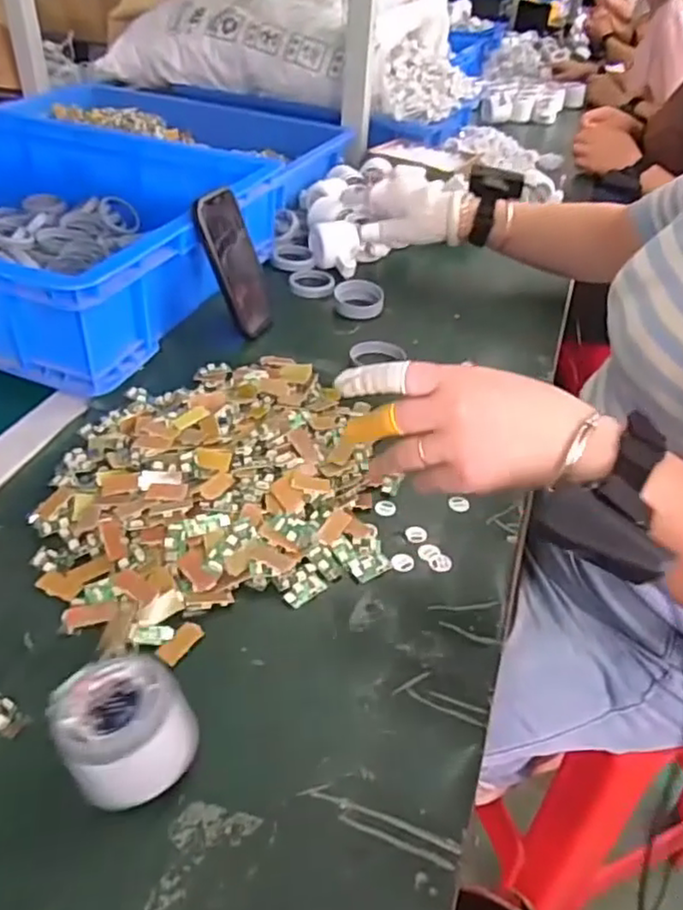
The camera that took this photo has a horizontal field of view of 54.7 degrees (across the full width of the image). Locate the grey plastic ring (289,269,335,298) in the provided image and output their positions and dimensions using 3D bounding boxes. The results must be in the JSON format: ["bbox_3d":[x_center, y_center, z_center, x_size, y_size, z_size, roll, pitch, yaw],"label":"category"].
[{"bbox_3d":[-0.038,-0.220,0.847,0.058,0.015,0.058,3,39,-3],"label":"grey plastic ring"}]

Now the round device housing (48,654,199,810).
[{"bbox_3d":[-0.115,0.150,0.354,0.064,0.059,0.078,-26,49,-33],"label":"round device housing"}]

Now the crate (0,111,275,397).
[{"bbox_3d":[-0.411,-0.283,0.779,0.577,0.122,0.411,16,41,13],"label":"crate"}]

